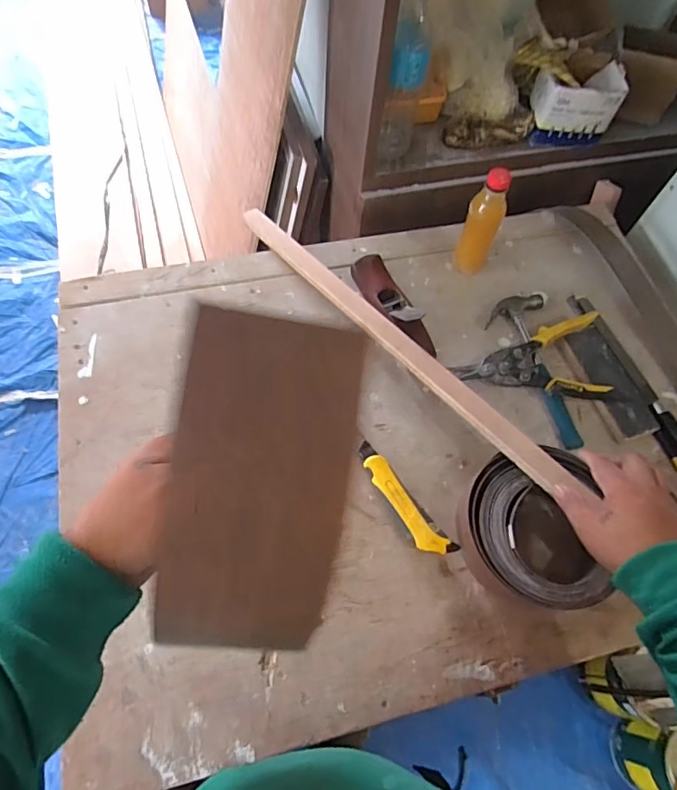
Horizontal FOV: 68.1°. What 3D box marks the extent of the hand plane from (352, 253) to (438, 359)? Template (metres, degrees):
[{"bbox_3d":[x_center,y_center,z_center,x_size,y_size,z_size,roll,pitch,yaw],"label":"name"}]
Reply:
[{"bbox_3d":[0.080,-0.137,0.741,0.057,0.059,0.195,-22,68,-14],"label":"hand plane"}]

